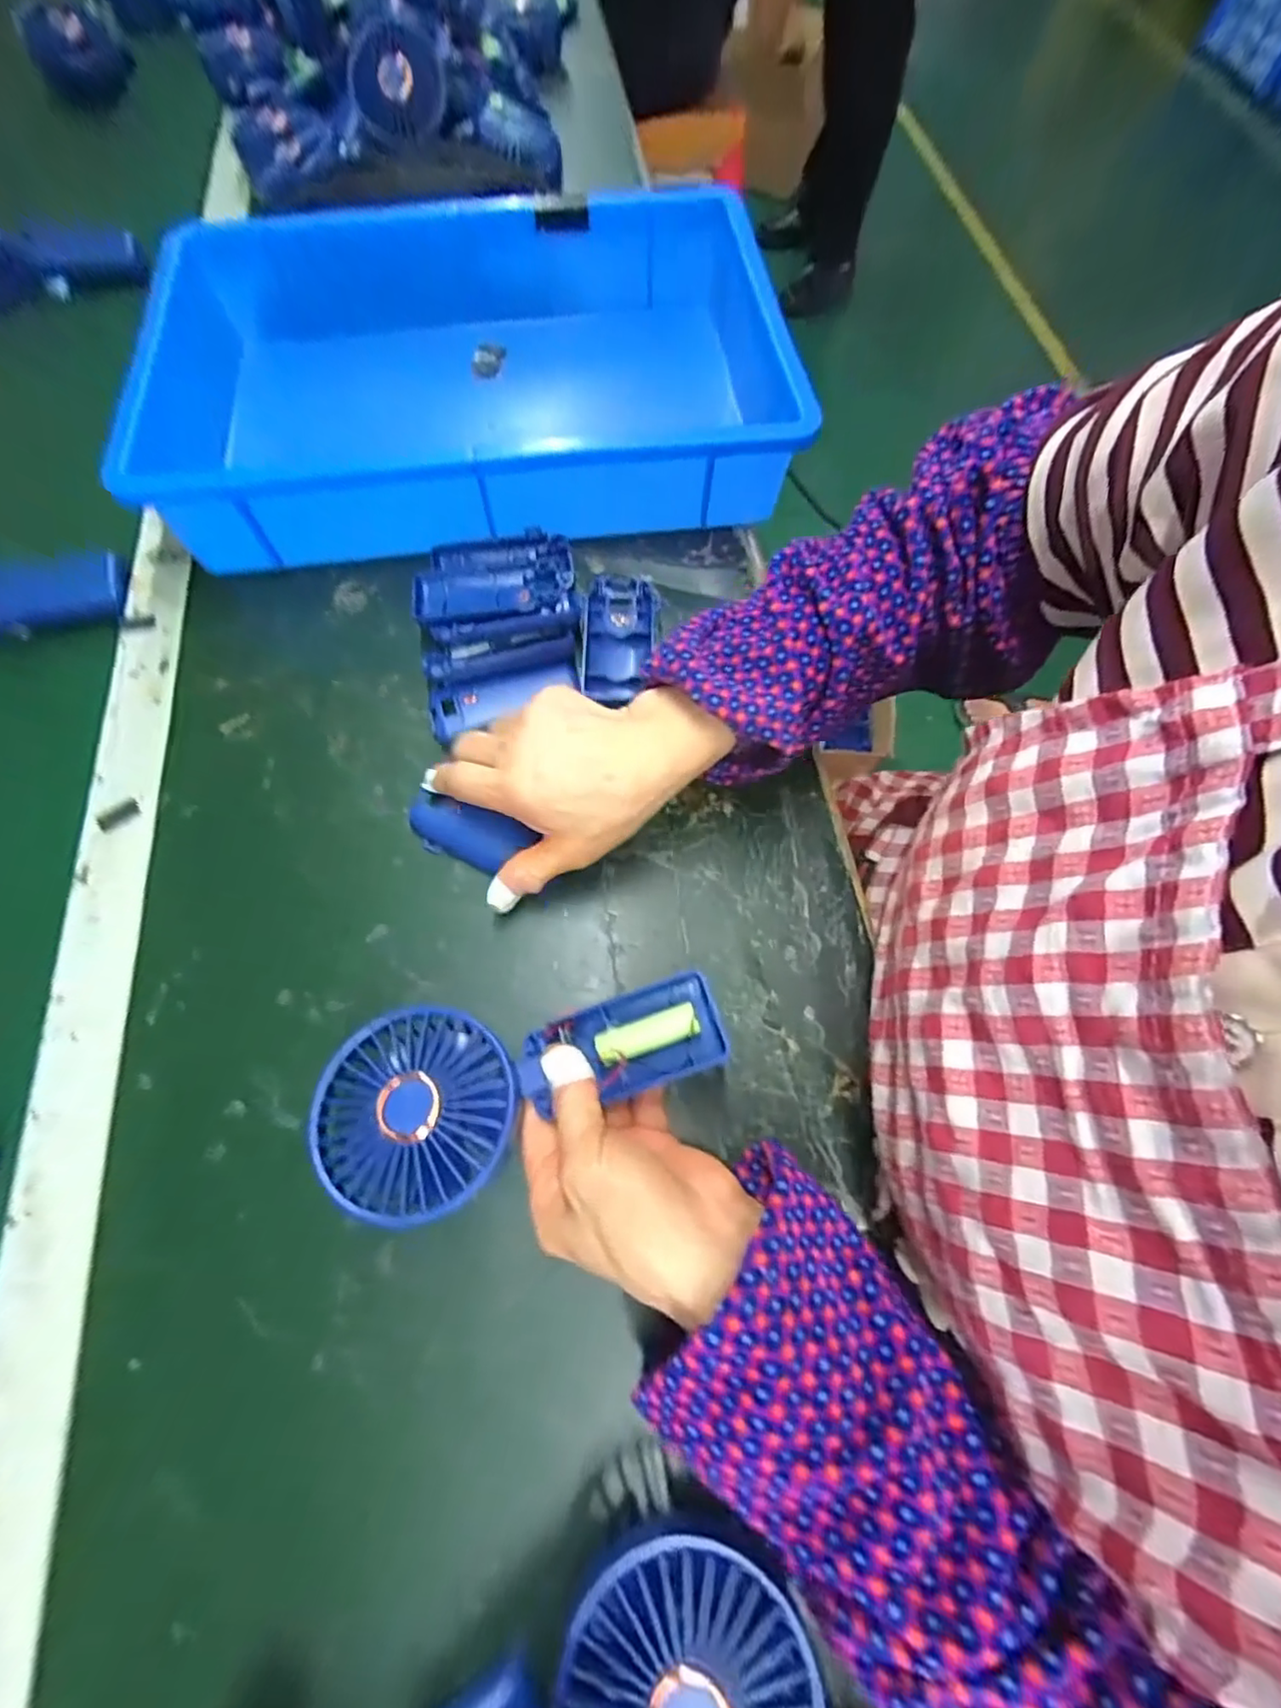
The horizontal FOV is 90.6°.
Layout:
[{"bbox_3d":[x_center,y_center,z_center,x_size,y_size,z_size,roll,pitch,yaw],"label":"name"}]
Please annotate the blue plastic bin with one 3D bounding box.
[{"bbox_3d":[-0.111,-0.352,0.466,0.403,0.082,0.297,-5,68,-3],"label":"blue plastic bin"}]

